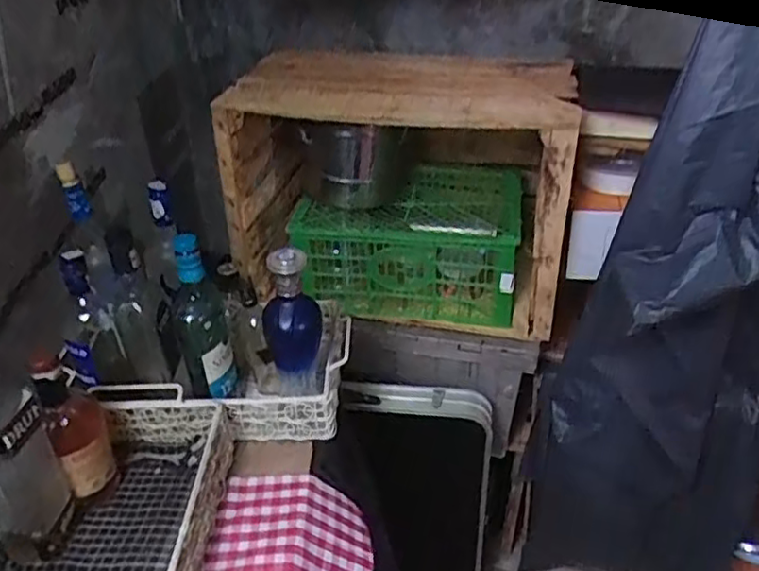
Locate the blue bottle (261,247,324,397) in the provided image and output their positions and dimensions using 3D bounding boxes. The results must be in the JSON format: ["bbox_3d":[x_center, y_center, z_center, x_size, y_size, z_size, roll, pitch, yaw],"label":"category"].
[{"bbox_3d":[-0.120,0.062,0.896,0.075,0.266,0.083,-8,33,-10],"label":"blue bottle"}]

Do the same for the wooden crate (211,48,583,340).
[{"bbox_3d":[0.052,-0.187,1.219,0.585,0.432,0.348,10,35,18],"label":"wooden crate"}]

